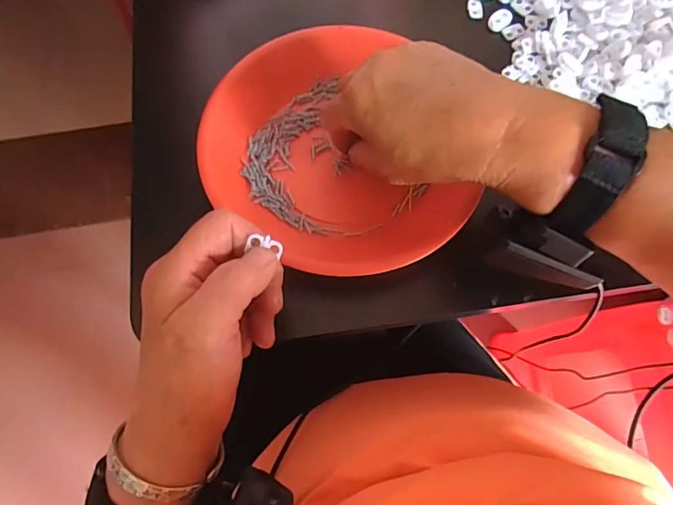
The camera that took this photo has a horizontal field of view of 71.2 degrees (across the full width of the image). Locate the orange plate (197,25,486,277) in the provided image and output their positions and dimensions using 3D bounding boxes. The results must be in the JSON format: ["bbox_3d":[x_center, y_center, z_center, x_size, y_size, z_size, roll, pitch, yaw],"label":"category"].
[{"bbox_3d":[-0.005,-0.071,0.334,0.167,0.026,0.188,-30,73,-12],"label":"orange plate"}]

